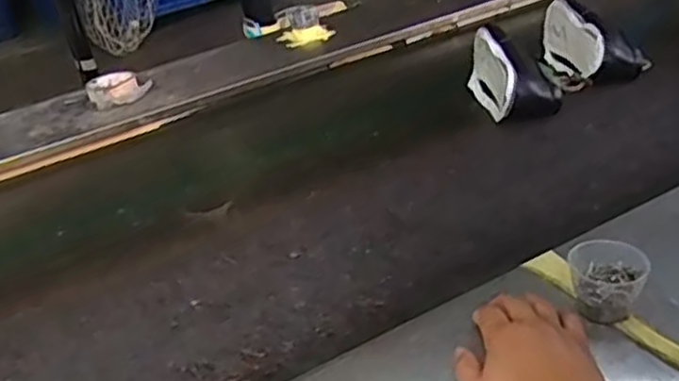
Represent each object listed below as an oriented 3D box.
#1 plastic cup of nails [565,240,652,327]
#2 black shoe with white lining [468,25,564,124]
[{"bbox_3d":[0.223,0.079,0.606,0.065,0.054,0.058,8,35,22],"label":"plastic cup of nails"},{"bbox_3d":[0.253,-0.171,1.066,0.089,0.089,0.187,-9,32,-3],"label":"black shoe with white lining"}]

